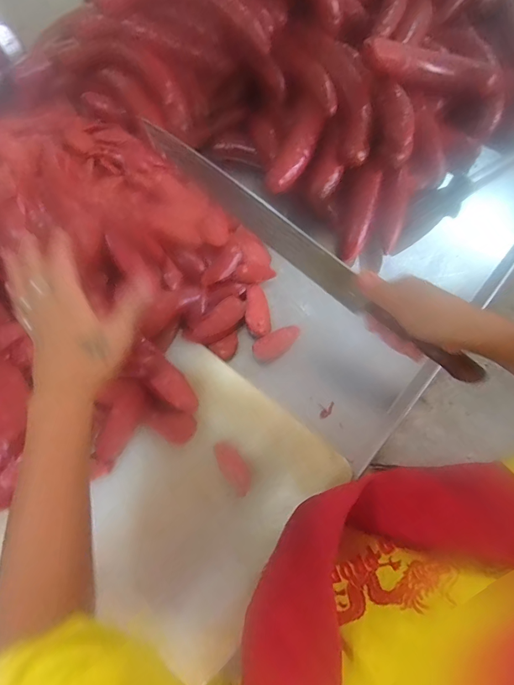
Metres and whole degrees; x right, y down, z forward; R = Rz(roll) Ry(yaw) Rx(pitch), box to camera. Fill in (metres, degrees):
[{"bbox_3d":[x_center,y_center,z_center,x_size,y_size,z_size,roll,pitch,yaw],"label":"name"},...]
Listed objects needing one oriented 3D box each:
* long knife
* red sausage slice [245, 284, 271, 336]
[{"bbox_3d":[0.057,-0.083,0.387,0.404,0.046,0.016,37,76,-3],"label":"long knife"},{"bbox_3d":[0.001,-0.045,0.514,0.032,0.017,0.076,-2,73,-1],"label":"red sausage slice"}]

